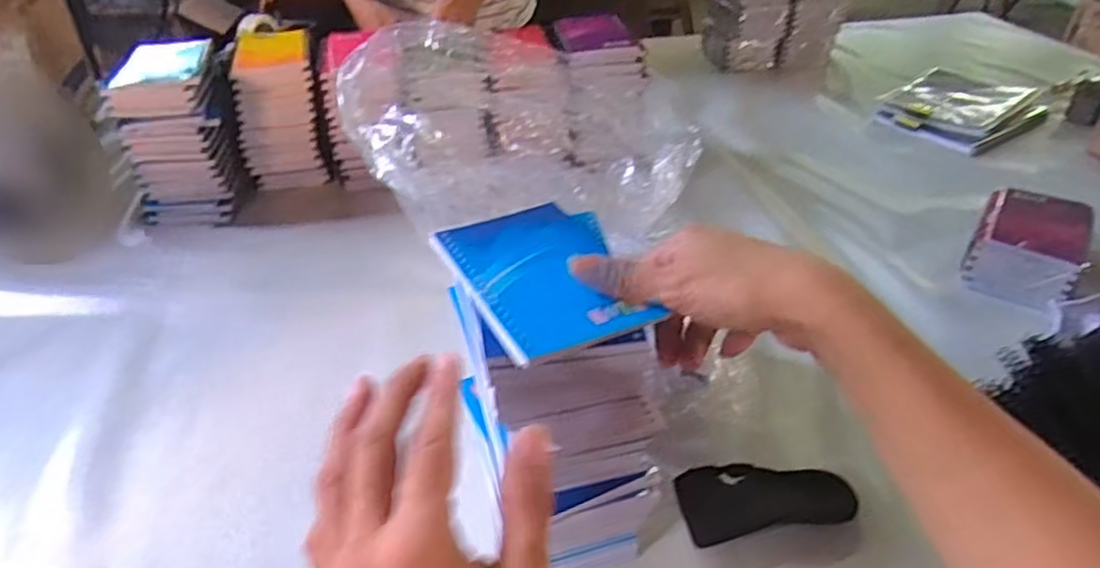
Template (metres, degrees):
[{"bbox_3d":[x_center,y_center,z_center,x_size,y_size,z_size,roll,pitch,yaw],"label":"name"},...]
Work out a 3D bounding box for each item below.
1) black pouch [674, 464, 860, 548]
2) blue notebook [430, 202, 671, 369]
[{"bbox_3d":[0.150,0.149,0.501,0.113,0.028,0.057,-6,37,-6],"label":"black pouch"},{"bbox_3d":[-0.007,-0.007,0.384,0.083,0.009,0.133,-17,39,-20],"label":"blue notebook"}]

